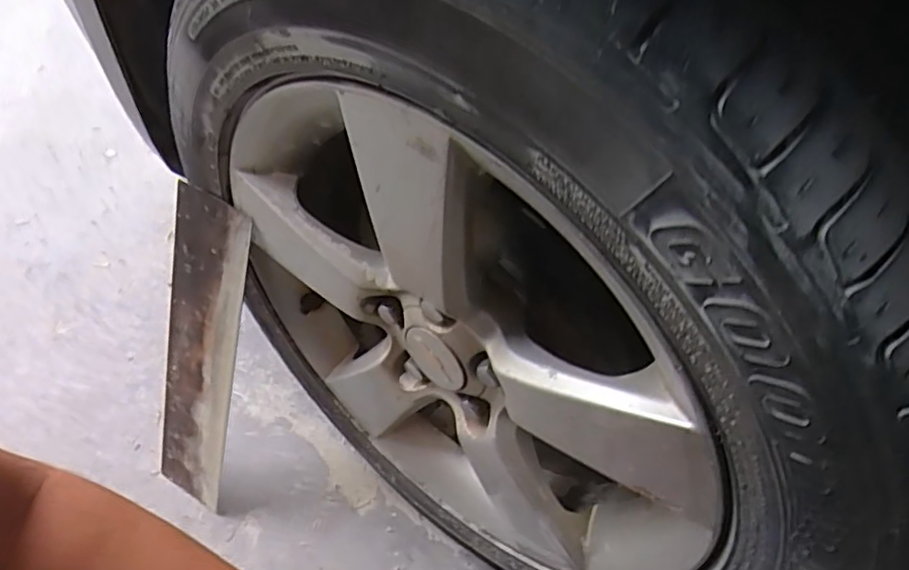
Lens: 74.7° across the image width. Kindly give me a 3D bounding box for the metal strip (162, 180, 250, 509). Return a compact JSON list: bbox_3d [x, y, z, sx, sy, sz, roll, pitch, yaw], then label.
[{"bbox_3d":[-0.264,0.080,0.613,0.089,0.378,0.010,26,28,16],"label":"metal strip"}]

